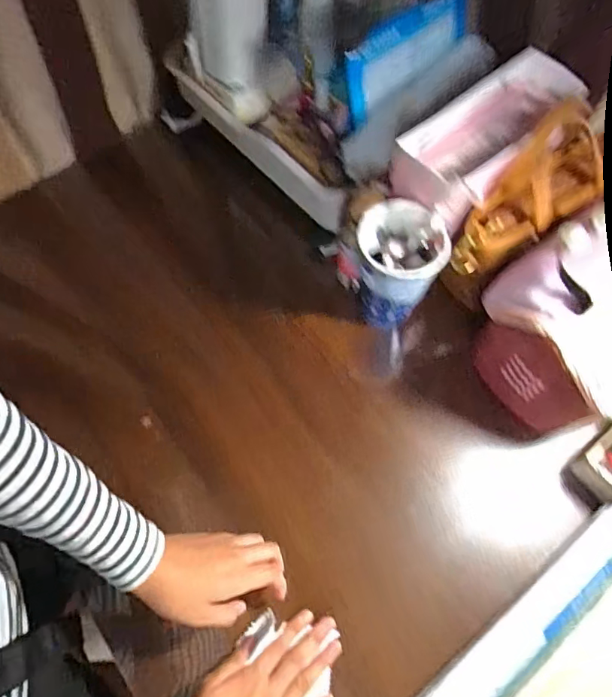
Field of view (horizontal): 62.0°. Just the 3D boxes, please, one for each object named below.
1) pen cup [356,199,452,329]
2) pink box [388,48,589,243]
[{"bbox_3d":[0.098,-0.082,0.557,0.084,0.135,0.085,-1,67,2],"label":"pen cup"},{"bbox_3d":[0.180,-0.215,0.514,0.090,0.068,0.202,41,74,17],"label":"pink box"}]

